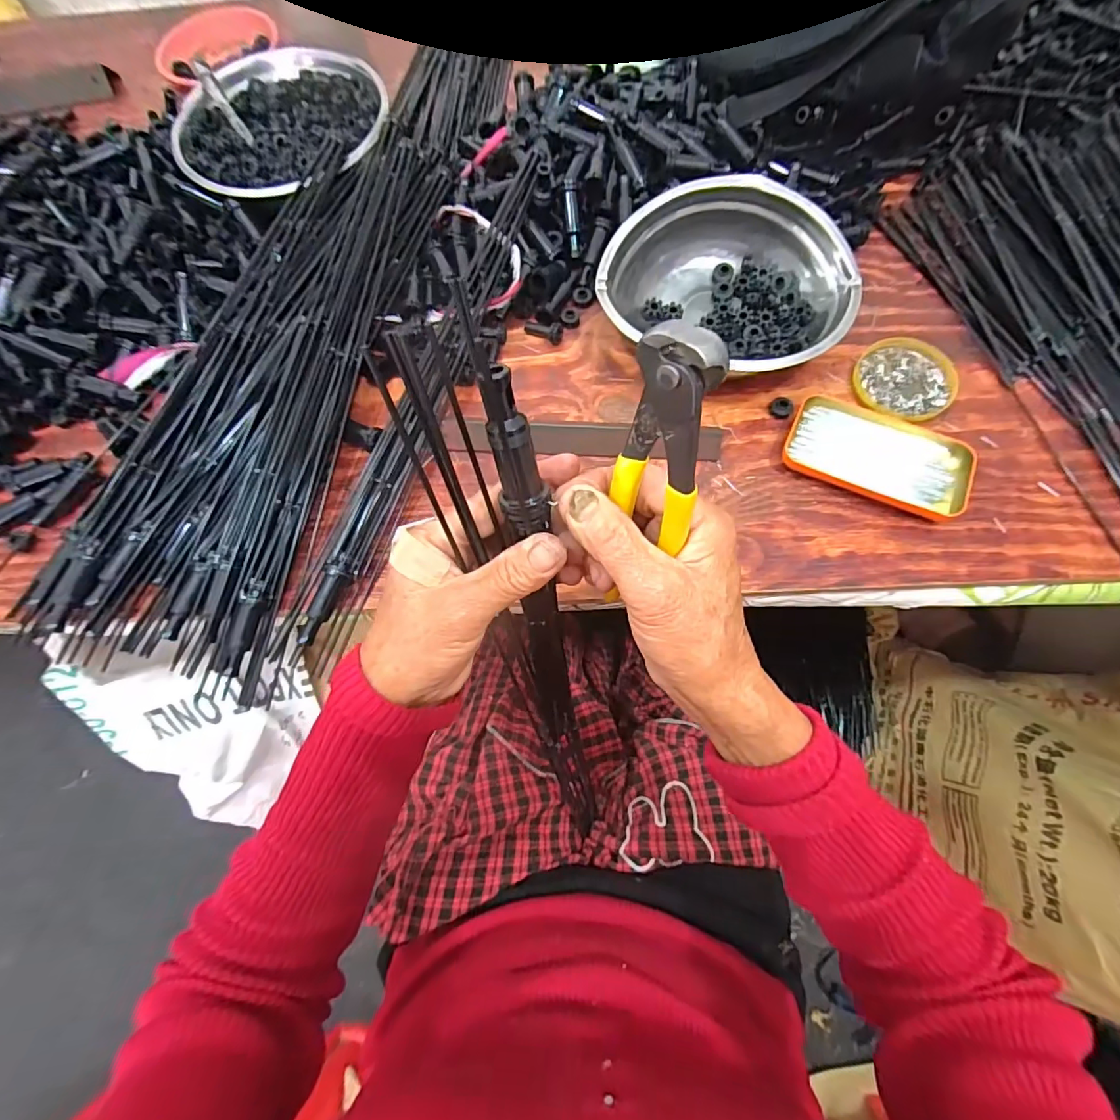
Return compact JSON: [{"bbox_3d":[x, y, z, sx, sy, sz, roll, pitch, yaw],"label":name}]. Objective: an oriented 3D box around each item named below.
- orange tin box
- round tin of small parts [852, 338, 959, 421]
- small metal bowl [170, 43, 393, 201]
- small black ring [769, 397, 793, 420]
[{"bbox_3d":[0.267,-0.090,0.436,0.141,0.017,0.083,25,74,10],"label":"orange tin box"},{"bbox_3d":[0.310,-0.163,0.464,0.082,0.012,0.084,-1,71,2],"label":"round tin of small parts"},{"bbox_3d":[-0.298,-0.462,0.560,0.213,0.064,0.201,-1,71,2],"label":"small metal bowl"},{"bbox_3d":[0.198,-0.137,0.462,0.020,0.015,0.014,29,74,12],"label":"small black ring"}]

